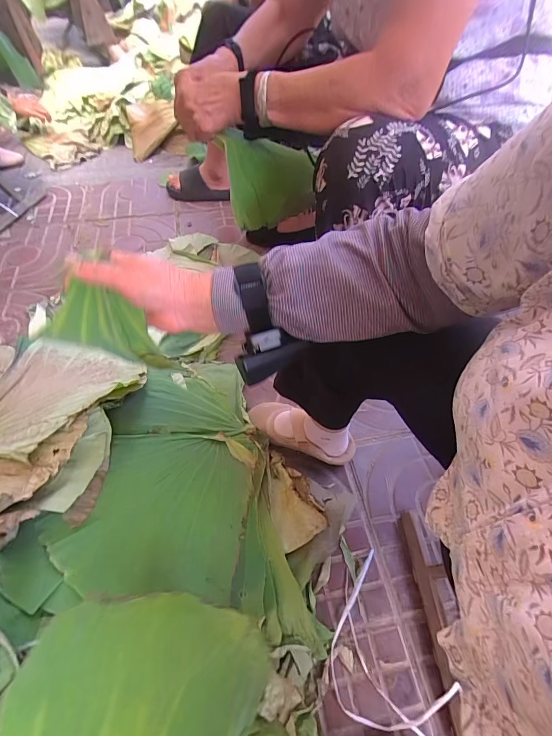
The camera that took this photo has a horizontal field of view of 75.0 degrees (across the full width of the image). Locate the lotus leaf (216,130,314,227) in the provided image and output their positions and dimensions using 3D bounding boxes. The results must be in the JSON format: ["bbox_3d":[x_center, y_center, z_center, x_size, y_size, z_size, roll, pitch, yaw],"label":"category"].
[{"bbox_3d":[-0.011,-0.354,0.681,0.175,0.150,0.041,-18,16,-23],"label":"lotus leaf"}]

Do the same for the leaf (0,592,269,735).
[{"bbox_3d":[-0.122,0.250,0.251,0.170,0.259,0.013,19,100,19],"label":"leaf"}]

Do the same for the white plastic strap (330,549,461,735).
[{"bbox_3d":[0.172,0.459,0.526,0.158,0.035,0.302,-23,57,-17],"label":"white plastic strap"}]

